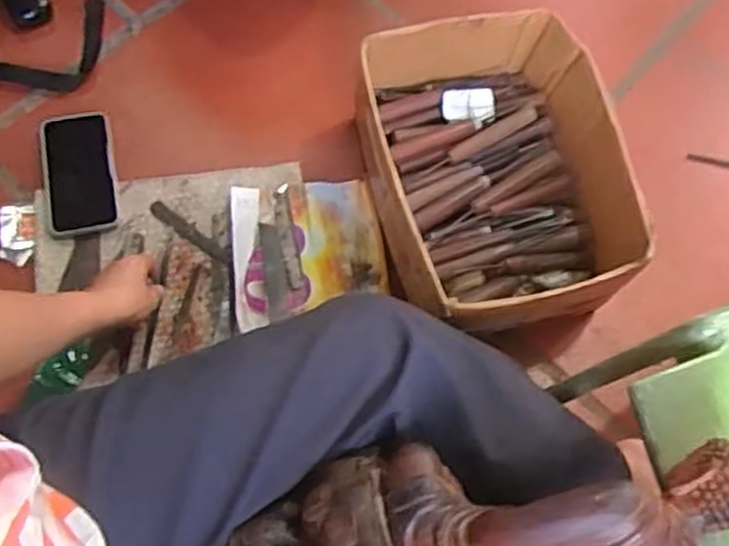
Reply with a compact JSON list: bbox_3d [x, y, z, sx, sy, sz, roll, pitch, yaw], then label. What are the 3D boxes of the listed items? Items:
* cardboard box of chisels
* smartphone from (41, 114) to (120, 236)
[{"bbox_3d":[0.141,-0.107,0.822,0.252,0.123,0.332,-12,70,-10],"label":"cardboard box of chisels"},{"bbox_3d":[-0.328,-0.114,0.858,0.079,0.017,0.150,-9,69,-9],"label":"smartphone"}]

